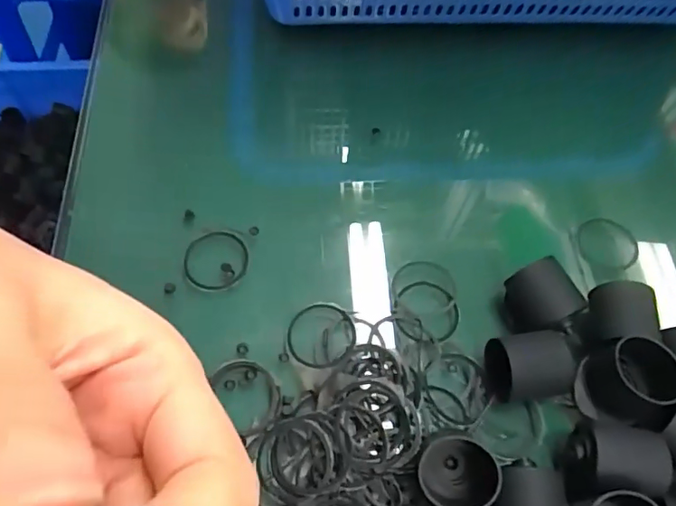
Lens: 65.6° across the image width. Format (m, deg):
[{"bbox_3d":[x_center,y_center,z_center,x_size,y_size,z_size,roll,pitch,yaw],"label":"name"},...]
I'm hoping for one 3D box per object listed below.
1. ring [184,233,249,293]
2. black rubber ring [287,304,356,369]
[{"bbox_3d":[-0.065,0.005,0.281,0.034,0.006,0.034,1,63,-3],"label":"ring"},{"bbox_3d":[-0.008,0.041,0.260,0.034,0.004,0.033,1,63,-3],"label":"black rubber ring"}]

